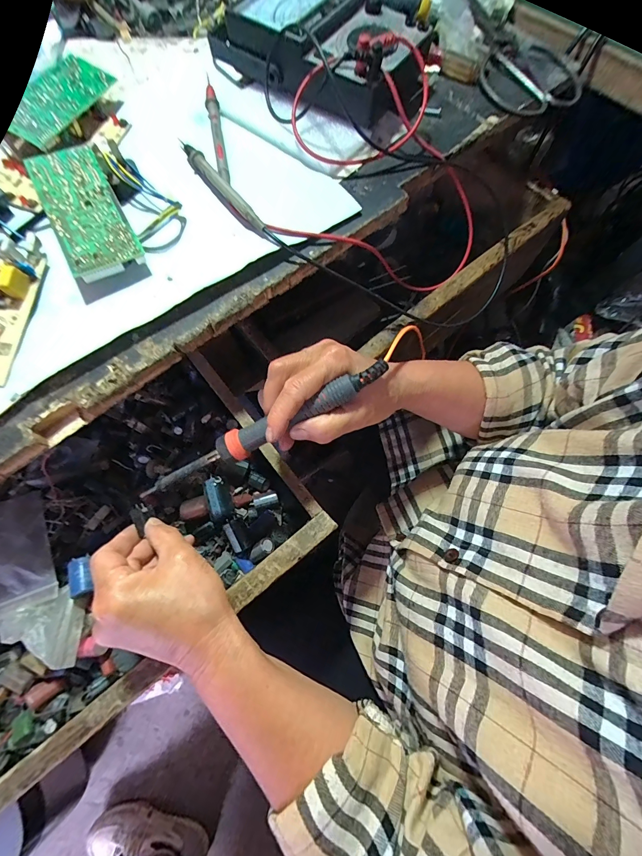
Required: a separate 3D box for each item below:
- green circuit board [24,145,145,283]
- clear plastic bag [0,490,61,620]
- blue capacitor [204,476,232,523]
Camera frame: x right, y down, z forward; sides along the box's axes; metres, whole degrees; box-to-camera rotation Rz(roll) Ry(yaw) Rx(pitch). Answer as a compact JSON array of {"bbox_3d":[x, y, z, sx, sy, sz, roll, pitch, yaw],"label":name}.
[{"bbox_3d":[-0.194,-0.177,0.283,0.053,0.019,0.136,-28,75,-10],"label":"green circuit board"},{"bbox_3d":[-0.287,0.115,0.309,0.067,0.020,0.104,-23,74,-9],"label":"clear plastic bag"},{"bbox_3d":[-0.106,0.076,0.359,0.021,0.027,0.045,-15,73,-7],"label":"blue capacitor"}]

